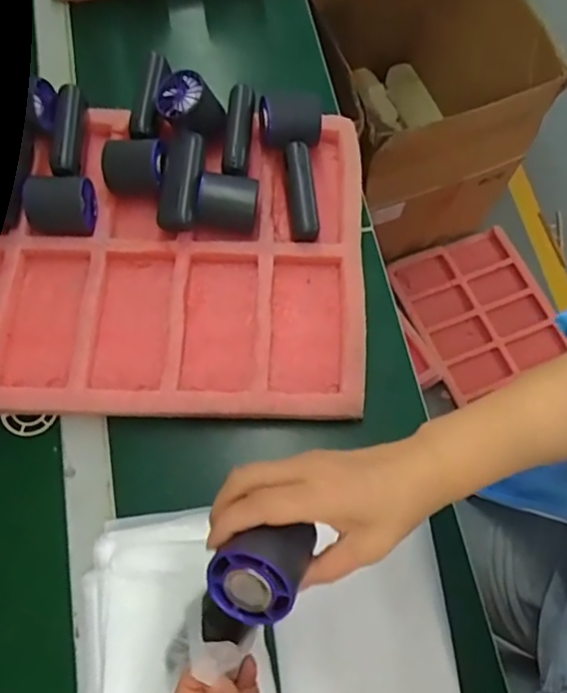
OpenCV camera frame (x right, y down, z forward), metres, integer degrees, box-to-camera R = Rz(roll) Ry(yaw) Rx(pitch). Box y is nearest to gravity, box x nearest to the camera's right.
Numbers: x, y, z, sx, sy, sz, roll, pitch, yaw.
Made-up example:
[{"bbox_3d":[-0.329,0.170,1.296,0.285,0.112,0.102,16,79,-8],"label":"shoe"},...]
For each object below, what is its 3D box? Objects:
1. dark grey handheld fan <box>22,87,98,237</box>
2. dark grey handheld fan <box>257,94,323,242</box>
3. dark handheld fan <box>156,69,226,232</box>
[{"bbox_3d":[-0.226,-0.184,0.581,0.065,0.044,0.157,-5,70,-4],"label":"dark grey handheld fan"},{"bbox_3d":[0.003,-0.184,0.565,0.067,0.063,0.145,2,69,-1],"label":"dark grey handheld fan"},{"bbox_3d":[-0.100,-0.193,0.570,0.060,0.043,0.154,6,84,0],"label":"dark handheld fan"}]

